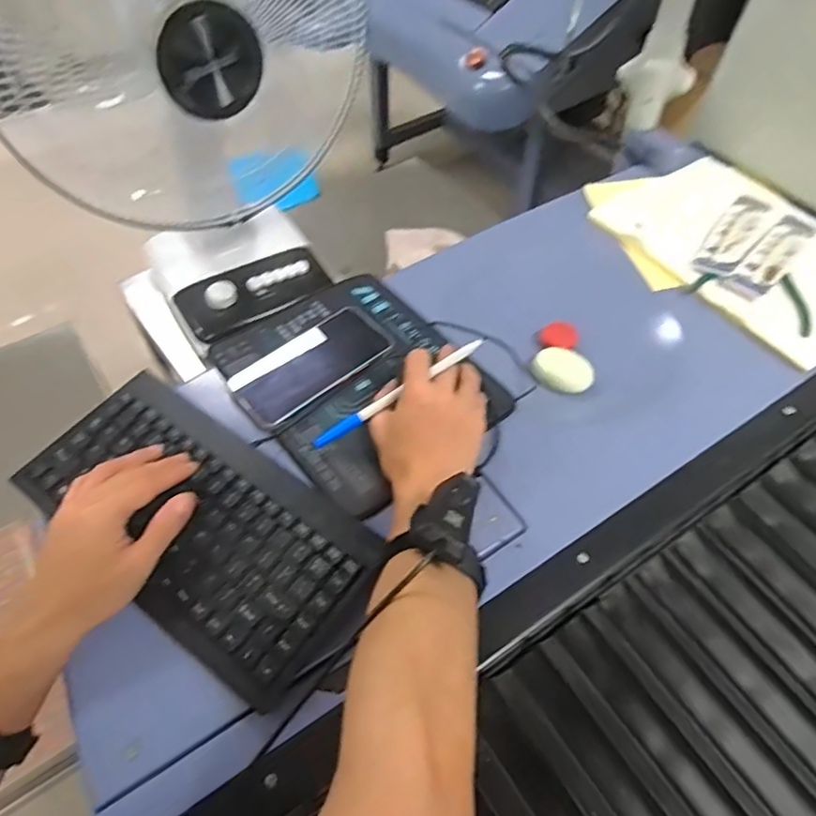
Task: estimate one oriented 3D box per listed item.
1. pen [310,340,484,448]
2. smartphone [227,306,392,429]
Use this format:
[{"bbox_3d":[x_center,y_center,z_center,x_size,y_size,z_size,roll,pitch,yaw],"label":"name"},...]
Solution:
[{"bbox_3d":[-0.010,-0.013,0.529,0.172,0.009,0.012,-32,58,4],"label":"pen"},{"bbox_3d":[-0.096,-0.046,0.598,0.160,0.008,0.077,-34,61,-23],"label":"smartphone"}]

